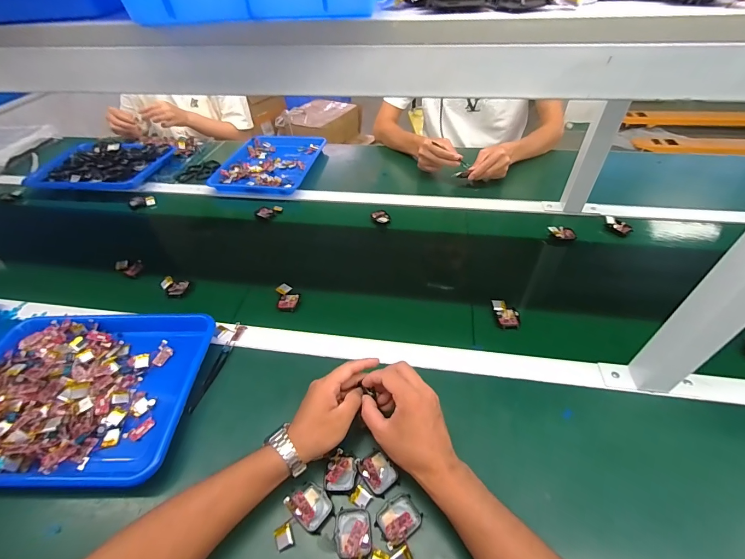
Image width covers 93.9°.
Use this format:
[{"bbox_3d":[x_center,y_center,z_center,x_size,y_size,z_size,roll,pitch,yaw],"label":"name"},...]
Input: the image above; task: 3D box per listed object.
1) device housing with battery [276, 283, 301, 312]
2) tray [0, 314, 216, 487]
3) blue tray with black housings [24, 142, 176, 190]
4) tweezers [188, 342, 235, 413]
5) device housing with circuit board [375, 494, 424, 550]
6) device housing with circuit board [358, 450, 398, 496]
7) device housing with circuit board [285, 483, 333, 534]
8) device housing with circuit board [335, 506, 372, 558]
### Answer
[{"bbox_3d":[-0.153,0.029,0.630,0.038,0.016,0.058,-9,45,-6],"label":"device housing with battery"},{"bbox_3d":[-0.418,0.156,0.499,0.334,0.053,0.256,-1,45,2],"label":"tray"},{"bbox_3d":[-0.780,-0.331,1.009,0.347,0.045,0.229,3,45,6],"label":"blue tray with black housings"},{"bbox_3d":[-0.241,0.145,0.528,0.014,0.009,0.117,7,46,9],"label":"tweezers"},{"bbox_3d":[0.029,0.265,0.385,0.048,0.012,0.040,-28,50,-23],"label":"device housing with circuit board"},{"bbox_3d":[0.008,0.228,0.417,0.037,0.016,0.043,-34,53,-27],"label":"device housing with circuit board"},{"bbox_3d":[-0.072,0.257,0.398,0.047,0.014,0.038,29,53,28],"label":"device housing with circuit board"},{"bbox_3d":[-0.021,0.276,0.377,0.038,0.010,0.050,-5,45,-3],"label":"device housing with circuit board"}]

